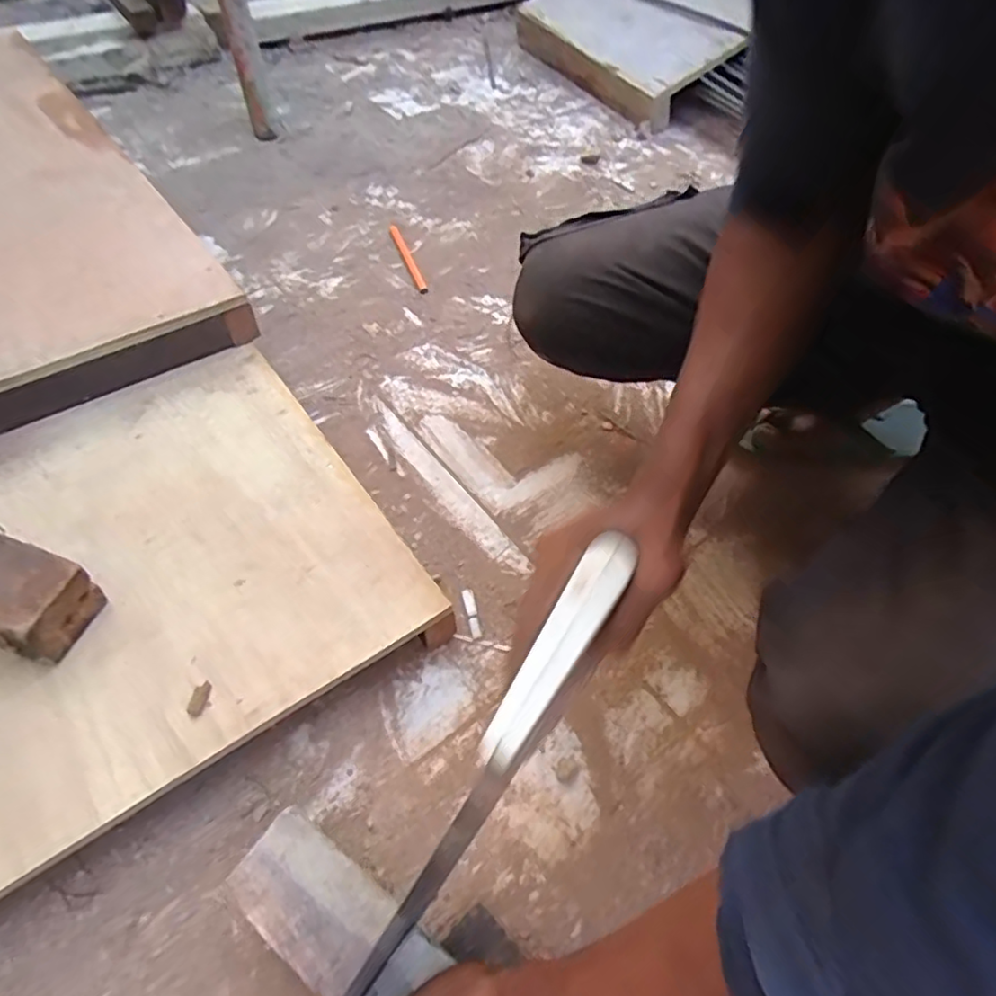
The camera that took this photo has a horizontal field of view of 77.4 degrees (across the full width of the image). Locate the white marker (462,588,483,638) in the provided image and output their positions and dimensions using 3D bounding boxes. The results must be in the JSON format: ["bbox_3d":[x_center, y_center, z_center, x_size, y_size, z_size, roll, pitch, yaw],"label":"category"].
[{"bbox_3d":[-0.023,0.102,0.552,0.010,0.006,0.046,-11,55,-12],"label":"white marker"}]

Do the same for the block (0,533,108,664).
[{"bbox_3d":[-0.348,0.073,0.452,0.089,0.052,0.063,19,55,9],"label":"block"}]

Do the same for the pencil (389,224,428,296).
[{"bbox_3d":[-0.126,-0.336,0.862,0.015,0.011,0.177,-14,56,-14],"label":"pencil"}]

